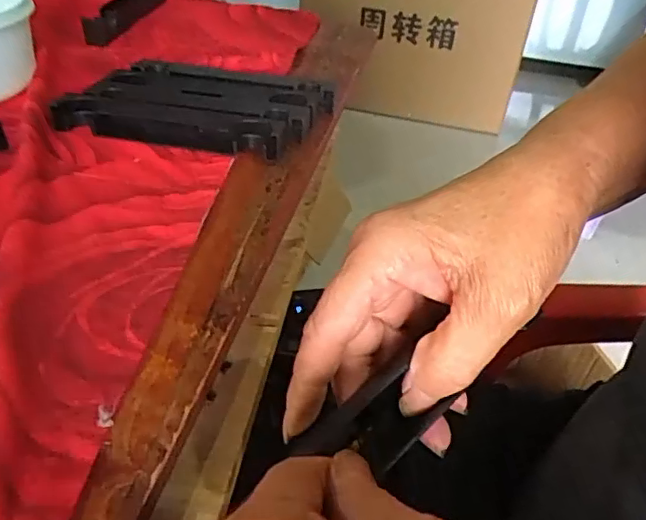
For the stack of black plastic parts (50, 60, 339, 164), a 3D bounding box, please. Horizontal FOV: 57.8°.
[{"bbox_3d":[-0.110,-0.139,0.527,0.211,0.027,0.118,11,39,6],"label":"stack of black plastic parts"}]

